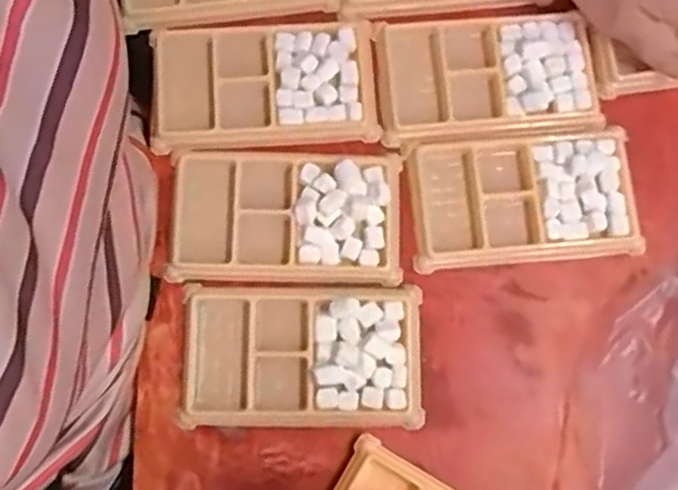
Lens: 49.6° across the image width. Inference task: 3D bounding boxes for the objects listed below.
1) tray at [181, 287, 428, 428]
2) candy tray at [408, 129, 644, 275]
[{"bbox_3d":[-0.022,0.064,0.420,0.135,0.016,0.078,1,78,0],"label":"tray"},{"bbox_3d":[0.111,-0.029,0.443,0.135,0.012,0.075,-5,78,-2],"label":"candy tray"}]

